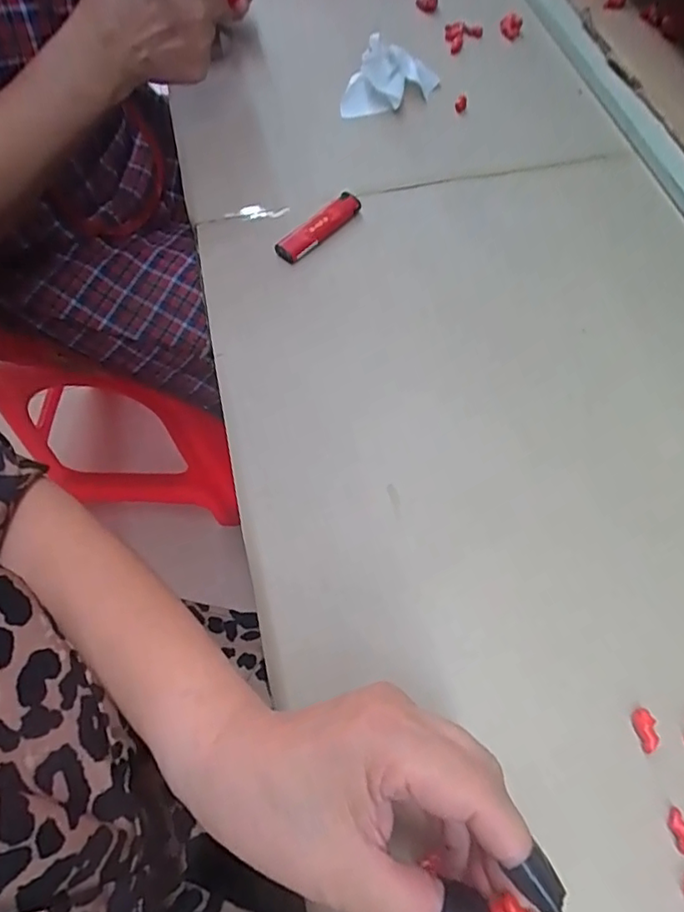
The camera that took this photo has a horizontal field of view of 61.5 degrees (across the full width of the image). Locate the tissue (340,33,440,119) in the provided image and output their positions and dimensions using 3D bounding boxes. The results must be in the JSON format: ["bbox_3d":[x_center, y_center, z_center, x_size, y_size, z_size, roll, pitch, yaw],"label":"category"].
[{"bbox_3d":[0.039,-0.322,0.484,0.089,0.040,0.042,-18,64,-8],"label":"tissue"}]

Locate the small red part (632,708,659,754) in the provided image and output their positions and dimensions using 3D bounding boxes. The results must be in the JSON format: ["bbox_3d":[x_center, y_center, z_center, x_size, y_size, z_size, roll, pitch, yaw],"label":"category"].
[{"bbox_3d":[0.143,0.130,0.271,0.009,0.007,0.019,-4,63,-1],"label":"small red part"}]

